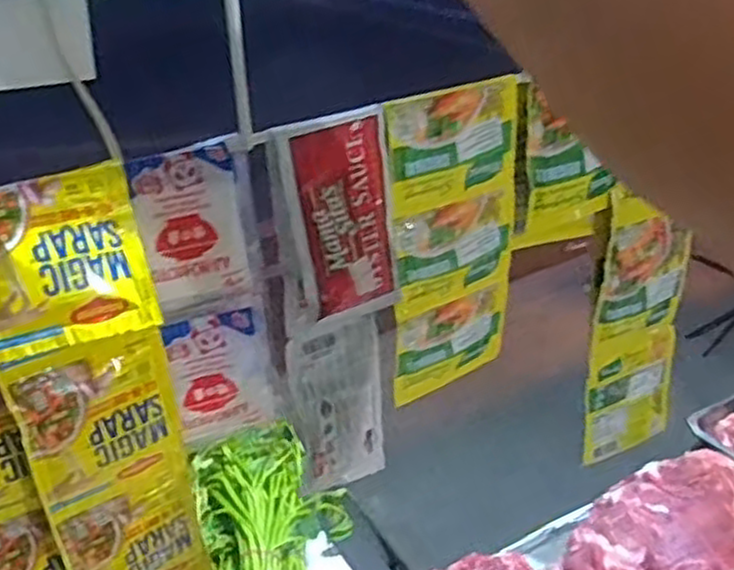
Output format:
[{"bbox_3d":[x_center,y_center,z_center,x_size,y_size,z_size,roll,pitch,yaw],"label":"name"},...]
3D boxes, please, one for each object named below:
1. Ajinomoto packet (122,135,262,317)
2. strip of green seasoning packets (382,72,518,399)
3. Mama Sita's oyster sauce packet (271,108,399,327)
[{"bbox_3d":[-0.079,-0.028,0.354,0.056,0.070,0.020,-15,32,-25],"label":"Ajinomoto packet"},{"bbox_3d":[0.050,-0.022,0.448,0.088,0.185,0.016,-22,35,-34],"label":"strip of green seasoning packets"},{"bbox_3d":[-0.012,-0.034,0.393,0.063,0.107,0.014,-19,33,-31],"label":"Mama Sita's oyster sauce packet"}]

